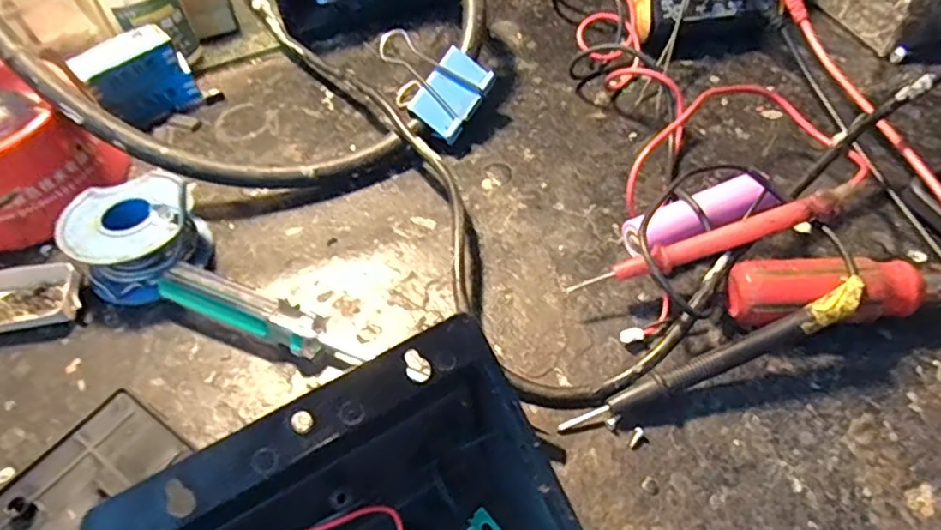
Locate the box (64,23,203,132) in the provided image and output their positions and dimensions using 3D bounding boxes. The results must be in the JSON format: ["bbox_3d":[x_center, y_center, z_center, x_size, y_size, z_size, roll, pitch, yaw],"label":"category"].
[{"bbox_3d":[-0.177,-0.098,0.332,0.049,0.039,0.025,-37,58,-23],"label":"box"}]

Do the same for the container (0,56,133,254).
[{"bbox_3d":[-0.220,-0.053,0.291,0.086,0.044,0.078,30,59,24],"label":"container"}]

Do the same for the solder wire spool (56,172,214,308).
[{"bbox_3d":[-0.140,-0.011,0.263,0.050,0.031,0.055,-2,52,2],"label":"solder wire spool"}]

